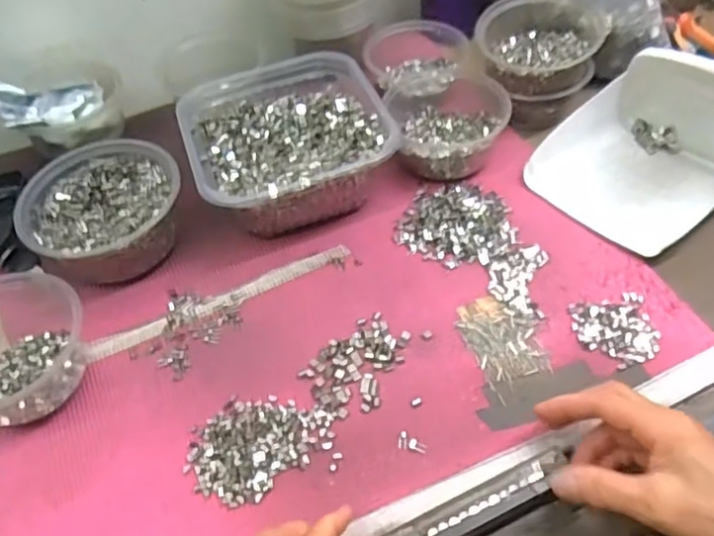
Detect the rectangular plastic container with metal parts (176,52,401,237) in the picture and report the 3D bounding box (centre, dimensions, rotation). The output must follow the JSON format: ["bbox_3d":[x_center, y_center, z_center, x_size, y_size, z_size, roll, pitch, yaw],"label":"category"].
[{"bbox_3d":[-0.065,-0.113,0.596,0.172,0.074,0.177,-19,51,-9],"label":"rectangular plastic container with metal parts"}]

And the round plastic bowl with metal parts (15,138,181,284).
[{"bbox_3d":[-0.222,-0.050,0.567,0.131,0.056,0.139,-3,50,4],"label":"round plastic bowl with metal parts"}]

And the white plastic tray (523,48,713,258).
[{"bbox_3d":[0.257,-0.114,0.554,0.179,0.080,0.160,-34,55,-20],"label":"white plastic tray"}]

